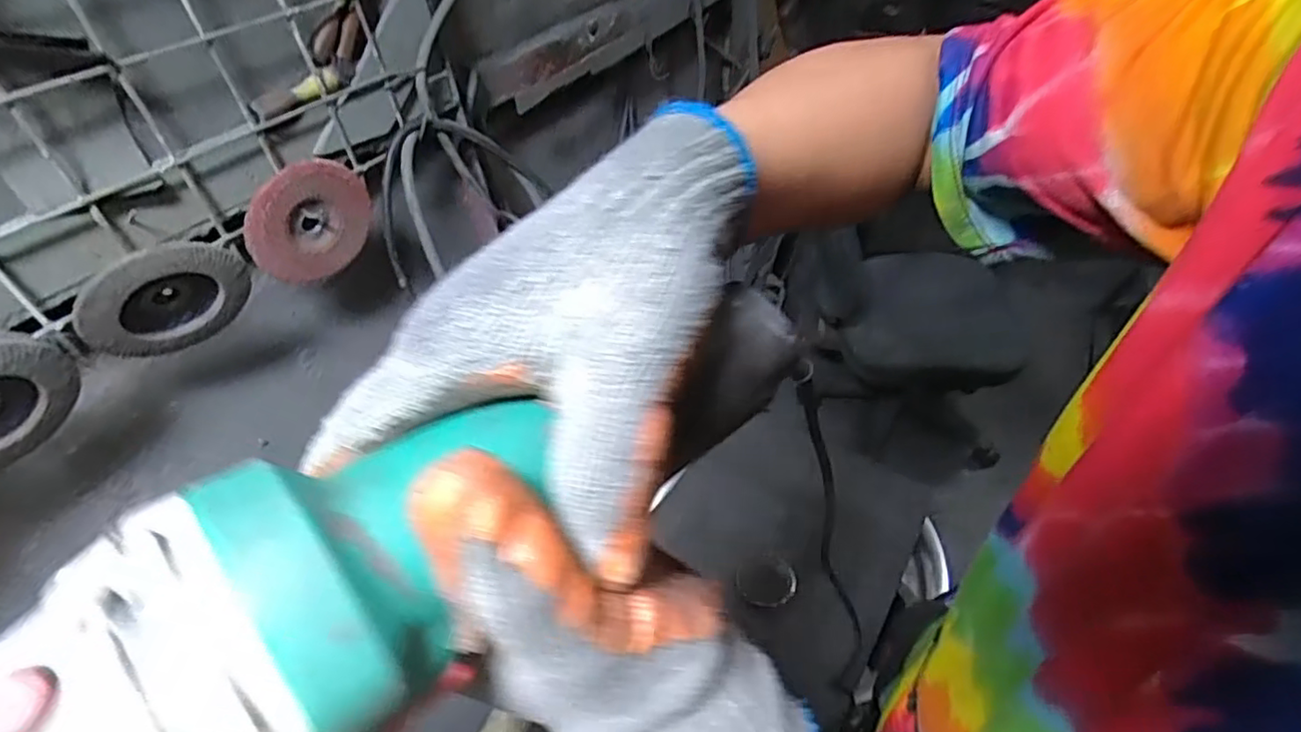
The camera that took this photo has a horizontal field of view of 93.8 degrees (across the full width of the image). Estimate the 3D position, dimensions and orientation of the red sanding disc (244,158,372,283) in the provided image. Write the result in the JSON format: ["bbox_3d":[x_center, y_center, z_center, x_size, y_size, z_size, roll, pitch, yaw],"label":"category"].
[{"bbox_3d":[-0.247,-0.106,0.446,0.014,0.083,0.091,28,53,31],"label":"red sanding disc"}]

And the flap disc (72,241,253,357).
[{"bbox_3d":[-0.306,-0.044,0.383,0.091,0.082,0.017,-41,77,-13],"label":"flap disc"}]

